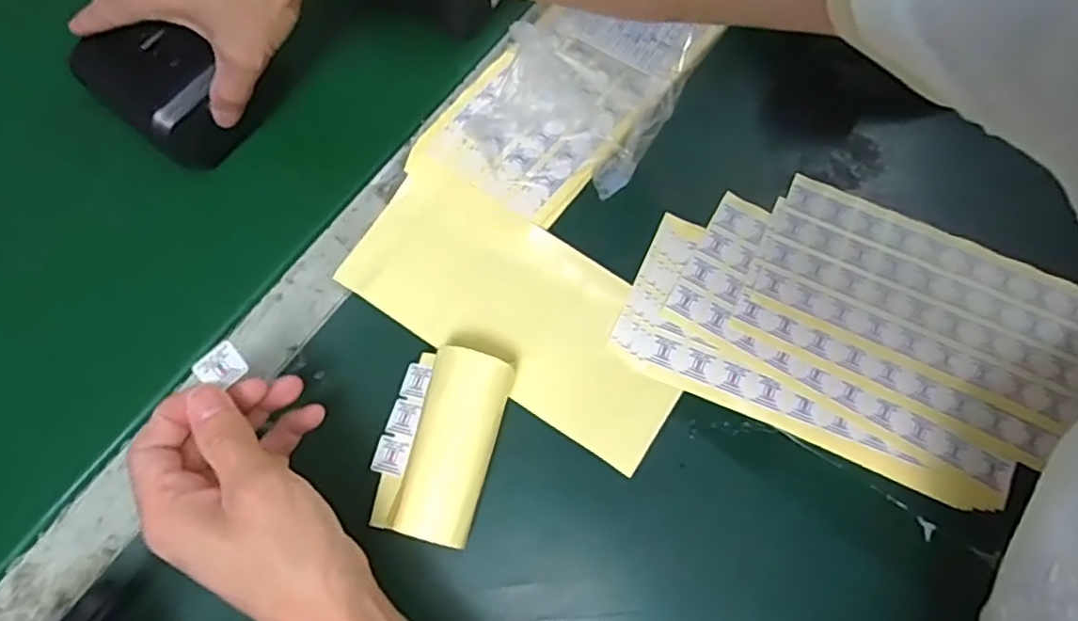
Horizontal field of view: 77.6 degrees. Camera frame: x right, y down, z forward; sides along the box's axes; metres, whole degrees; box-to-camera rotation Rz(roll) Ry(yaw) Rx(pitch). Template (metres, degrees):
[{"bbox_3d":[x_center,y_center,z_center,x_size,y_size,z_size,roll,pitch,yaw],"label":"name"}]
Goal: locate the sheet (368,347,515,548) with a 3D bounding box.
[{"bbox_3d":[-0.054,0.069,0.357,0.059,0.031,0.096,15,74,3],"label":"sheet"}]

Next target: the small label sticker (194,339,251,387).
[{"bbox_3d":[-0.144,0.025,0.304,0.004,0.018,0.019,8,45,45],"label":"small label sticker"}]

